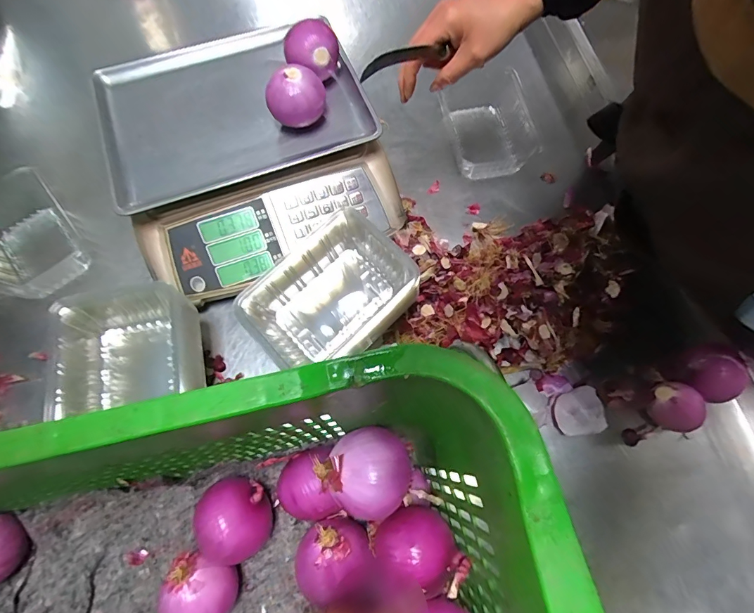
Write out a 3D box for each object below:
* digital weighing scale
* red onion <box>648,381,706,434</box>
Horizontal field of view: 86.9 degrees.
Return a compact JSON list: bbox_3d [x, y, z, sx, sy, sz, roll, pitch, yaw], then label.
[{"bbox_3d":[-0.175,-0.210,0.564,0.347,0.116,0.328,-22,71,-7],"label":"digital weighing scale"},{"bbox_3d":[0.349,0.116,0.468,0.053,0.047,0.056,-33,73,-11],"label":"red onion"}]

